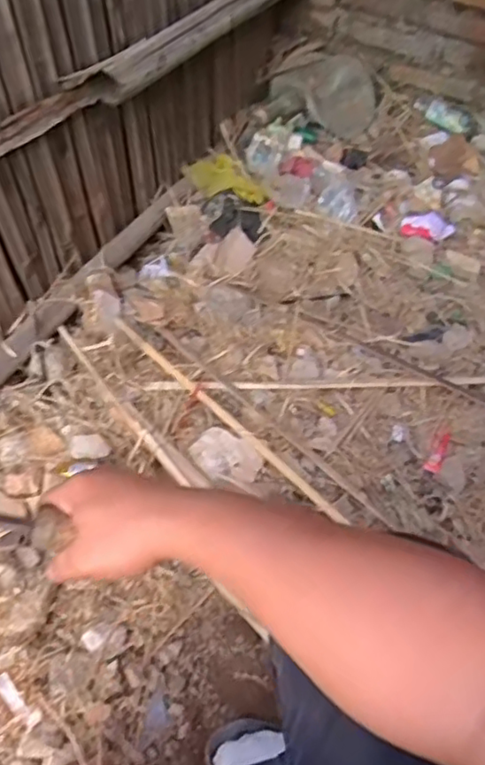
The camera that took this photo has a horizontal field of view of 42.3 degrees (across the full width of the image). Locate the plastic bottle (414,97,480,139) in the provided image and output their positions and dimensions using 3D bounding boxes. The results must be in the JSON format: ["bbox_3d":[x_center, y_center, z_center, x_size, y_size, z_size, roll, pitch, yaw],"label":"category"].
[{"bbox_3d":[0.486,-0.640,1.511,0.046,0.060,0.166,-31,57,-26],"label":"plastic bottle"}]

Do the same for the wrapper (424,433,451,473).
[{"bbox_3d":[0.304,0.108,0.968,0.019,0.016,0.068,31,57,17],"label":"wrapper"}]

